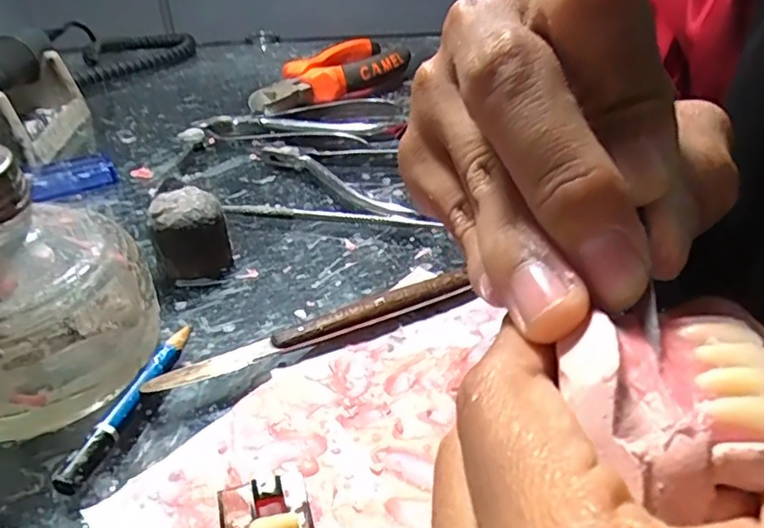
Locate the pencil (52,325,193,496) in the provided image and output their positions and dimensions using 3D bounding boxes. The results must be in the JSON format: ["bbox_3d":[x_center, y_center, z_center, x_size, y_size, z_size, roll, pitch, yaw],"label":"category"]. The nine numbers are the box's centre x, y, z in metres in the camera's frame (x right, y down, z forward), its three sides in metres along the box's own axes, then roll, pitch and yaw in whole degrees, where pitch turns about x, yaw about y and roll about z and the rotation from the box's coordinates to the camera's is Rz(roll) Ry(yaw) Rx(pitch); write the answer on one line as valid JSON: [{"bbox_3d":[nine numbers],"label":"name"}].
[{"bbox_3d":[-0.077,0.042,0.181,0.007,0.009,0.064,6,36,12],"label":"pencil"}]

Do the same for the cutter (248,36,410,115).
[{"bbox_3d":[-0.033,-0.134,0.417,0.051,0.024,0.154,20,41,28],"label":"cutter"}]

